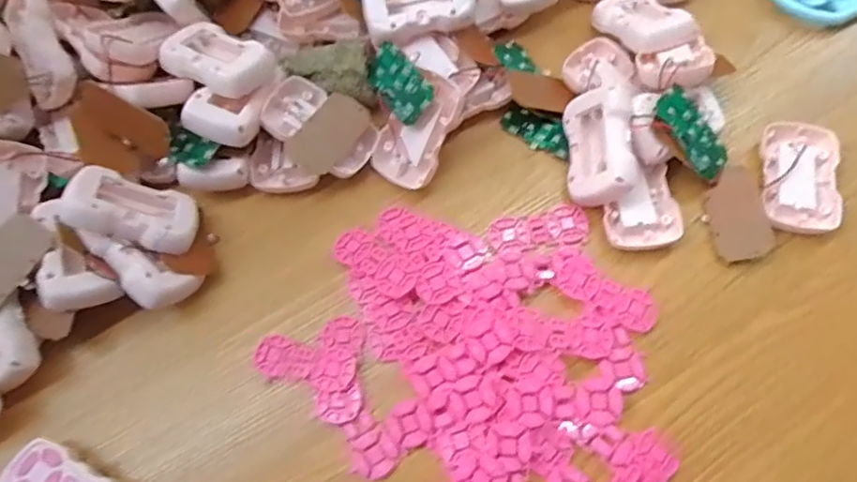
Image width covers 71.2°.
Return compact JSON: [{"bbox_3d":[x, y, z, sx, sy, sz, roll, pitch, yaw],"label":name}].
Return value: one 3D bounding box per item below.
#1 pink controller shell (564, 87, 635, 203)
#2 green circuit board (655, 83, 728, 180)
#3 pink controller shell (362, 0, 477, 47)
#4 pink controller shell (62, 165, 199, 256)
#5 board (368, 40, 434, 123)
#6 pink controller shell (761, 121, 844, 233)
[{"bbox_3d":[0.128,-0.070,0.452,0.051,0.023,0.086,-17,67,44],"label":"pink controller shell"},{"bbox_3d":[0.200,-0.081,0.450,0.035,0.009,0.075,-45,103,-14],"label":"green circuit board"},{"bbox_3d":[-0.009,-0.189,0.472,0.086,0.022,0.056,-18,89,0],"label":"pink controller shell"},{"bbox_3d":[-0.210,-0.020,0.425,0.085,0.023,0.044,20,65,-29],"label":"pink controller shell"},{"bbox_3d":[-0.024,-0.122,0.459,0.037,0.005,0.069,-48,62,29],"label":"board"},{"bbox_3d":[0.285,-0.049,0.457,0.055,0.010,0.088,10,69,6],"label":"pink controller shell"}]

